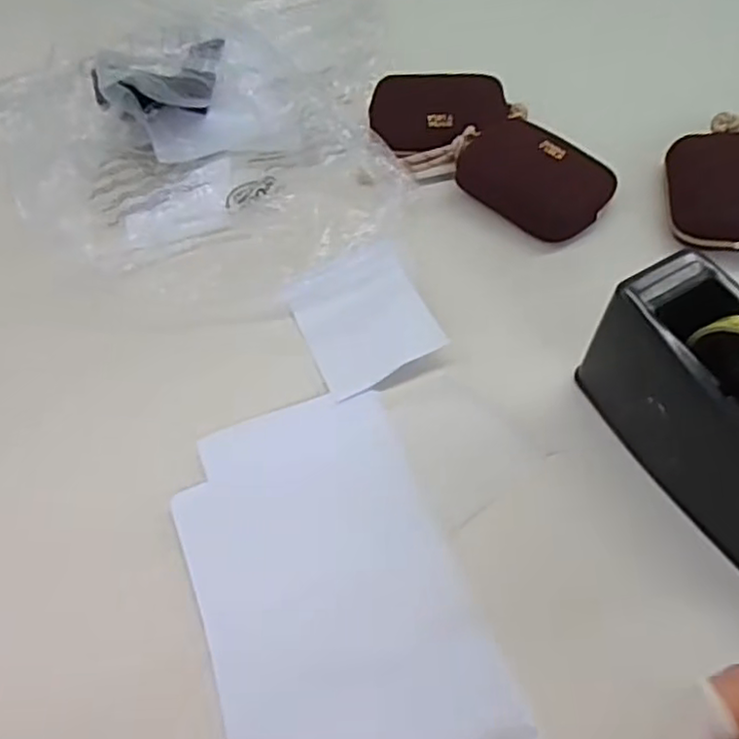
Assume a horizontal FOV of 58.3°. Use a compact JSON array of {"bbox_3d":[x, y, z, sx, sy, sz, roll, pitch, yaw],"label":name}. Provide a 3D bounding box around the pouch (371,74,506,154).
[{"bbox_3d":[0.059,-0.220,0.568,0.112,0.027,0.098,1,59,5],"label":"pouch"}]

